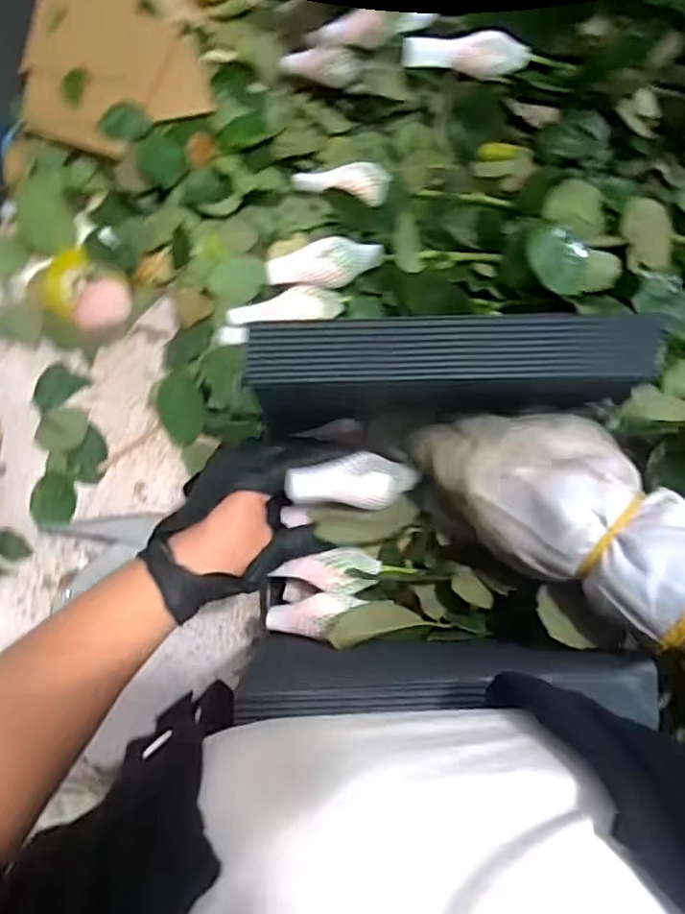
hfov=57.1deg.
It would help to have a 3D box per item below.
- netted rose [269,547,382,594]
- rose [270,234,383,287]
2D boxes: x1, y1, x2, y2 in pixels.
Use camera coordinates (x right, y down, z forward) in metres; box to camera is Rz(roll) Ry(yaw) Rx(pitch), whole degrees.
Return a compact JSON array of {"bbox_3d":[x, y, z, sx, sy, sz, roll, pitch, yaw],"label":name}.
[{"bbox_3d":[-0.011,0.075,0.416,0.066,0.032,0.028,-3,83,21],"label":"netted rose"},{"bbox_3d":[-0.013,-0.142,0.467,0.083,0.028,0.032,-4,84,-5],"label":"rose"}]

